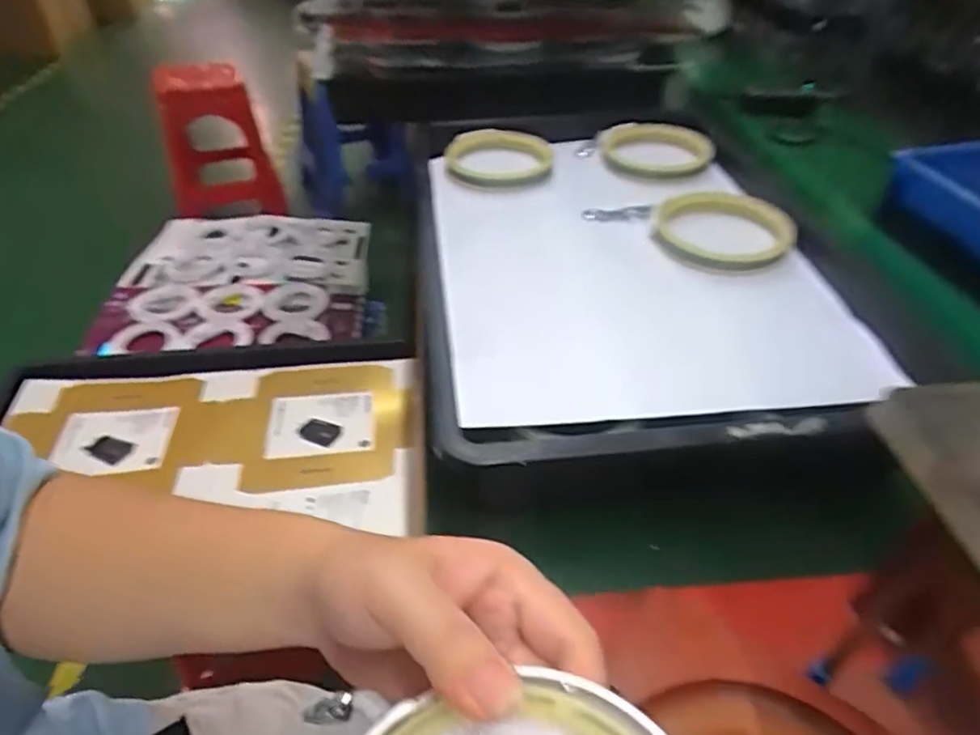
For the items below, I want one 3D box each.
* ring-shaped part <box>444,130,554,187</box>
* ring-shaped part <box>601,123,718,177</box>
[{"bbox_3d":[0.009,-0.247,0.714,0.121,0.025,0.124,1,42,0],"label":"ring-shaped part"},{"bbox_3d":[0.194,-0.263,0.731,0.120,0.020,0.136,-11,41,1],"label":"ring-shaped part"}]

